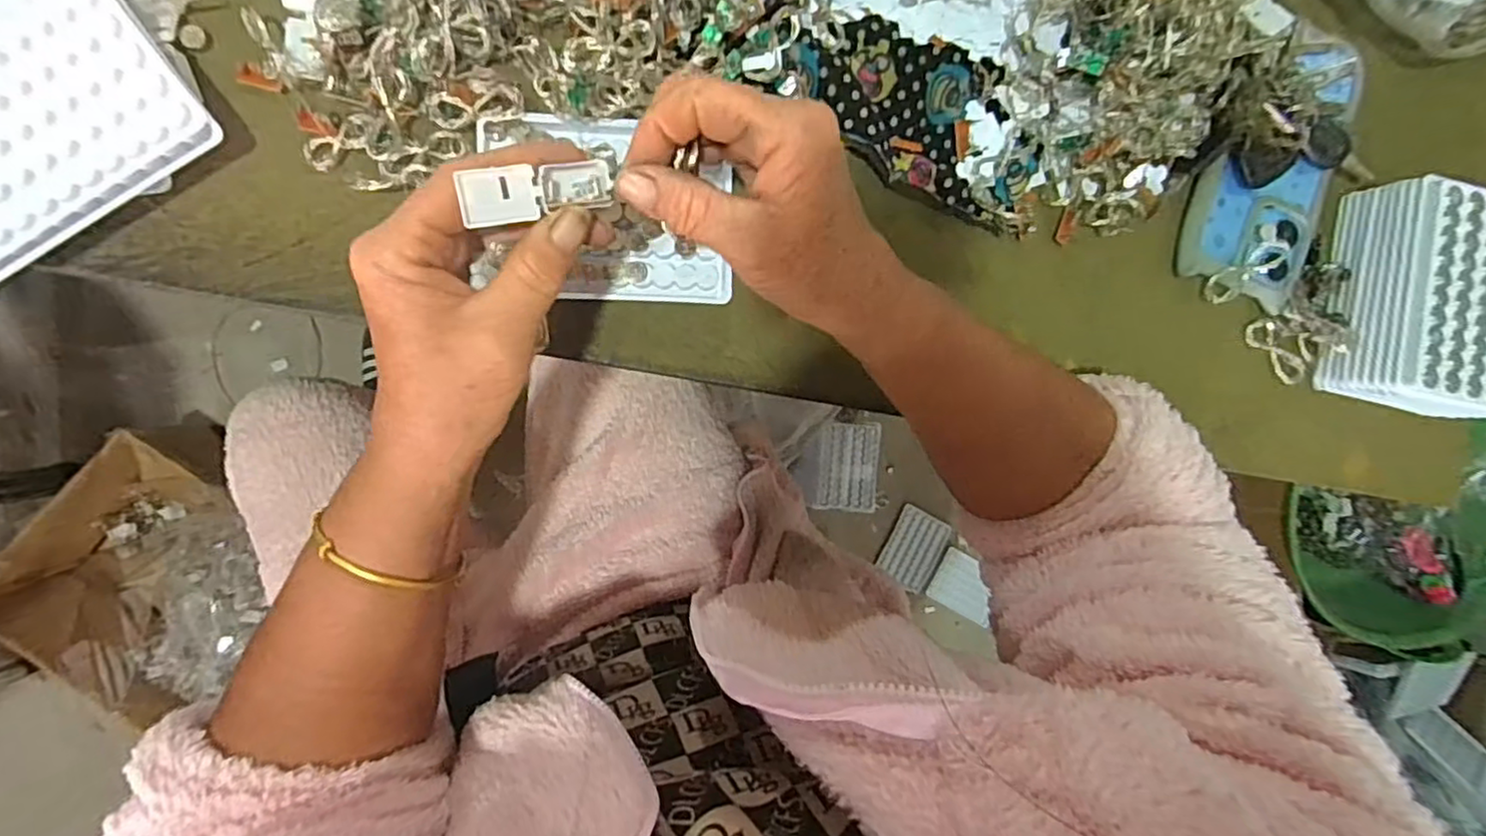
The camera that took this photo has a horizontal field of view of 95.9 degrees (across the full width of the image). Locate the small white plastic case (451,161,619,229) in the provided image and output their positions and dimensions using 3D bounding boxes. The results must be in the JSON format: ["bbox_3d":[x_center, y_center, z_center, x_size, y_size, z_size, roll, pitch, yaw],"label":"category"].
[{"bbox_3d":[-0.076,-0.086,0.254,0.056,0.009,0.019,-20,98,-31],"label":"small white plastic case"}]

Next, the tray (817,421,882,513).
[{"bbox_3d":[0.153,0.070,0.959,0.081,0.012,0.126,3,90,-9],"label":"tray"}]

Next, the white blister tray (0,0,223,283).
[{"bbox_3d":[-0.326,-0.136,0.304,0.131,0.007,0.103,-37,94,-4],"label":"white blister tray"}]

